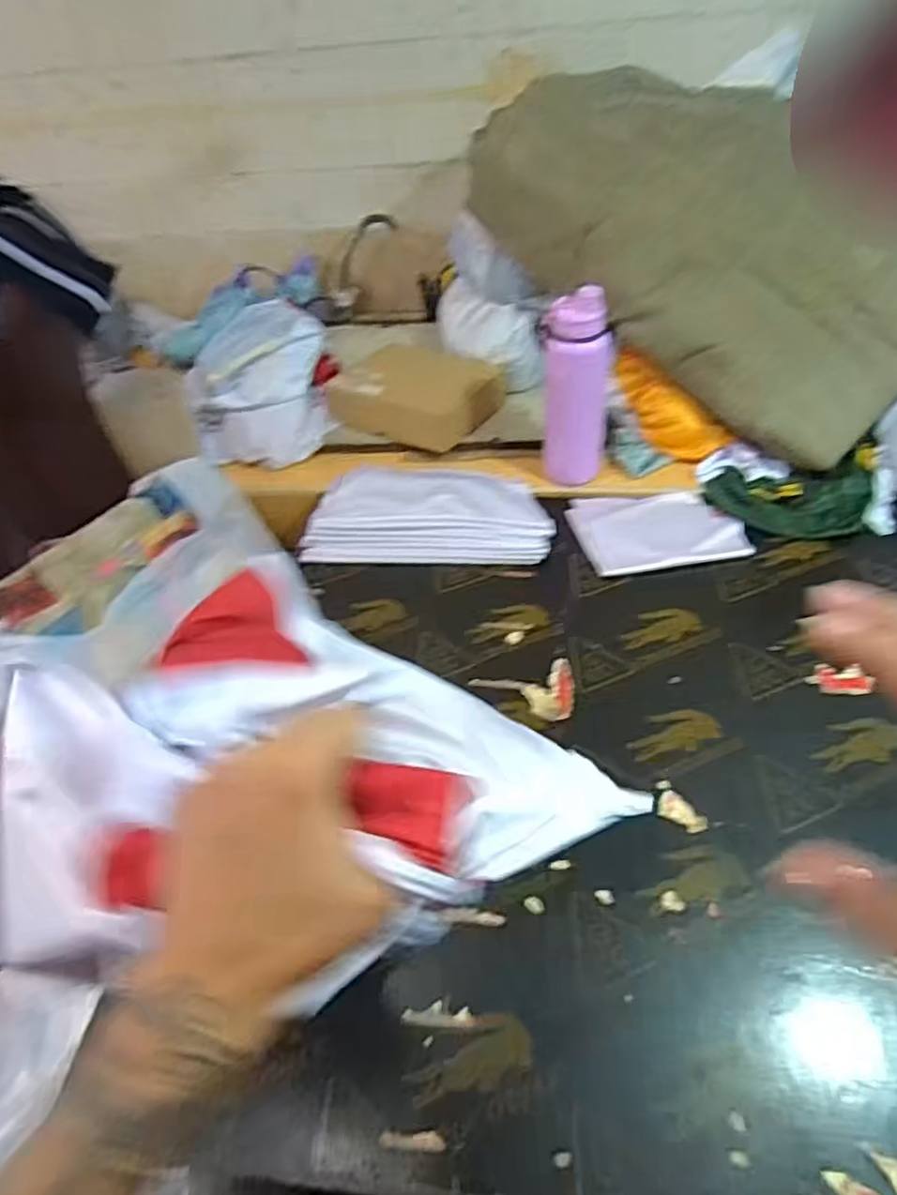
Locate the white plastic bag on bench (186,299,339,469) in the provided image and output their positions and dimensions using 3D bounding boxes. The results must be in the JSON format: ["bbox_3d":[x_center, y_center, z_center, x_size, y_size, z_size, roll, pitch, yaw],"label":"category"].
[{"bbox_3d":[-0.355,-0.391,1.318,0.273,0.208,0.288,-14,45,-9],"label":"white plastic bag on bench"}]

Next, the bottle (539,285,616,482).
[{"bbox_3d":[0.192,-0.324,1.057,0.102,0.268,0.113,7,45,13],"label":"bottle"}]

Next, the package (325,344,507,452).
[{"bbox_3d":[-0.059,-0.376,1.286,0.279,0.091,0.209,21,50,25],"label":"package"}]

